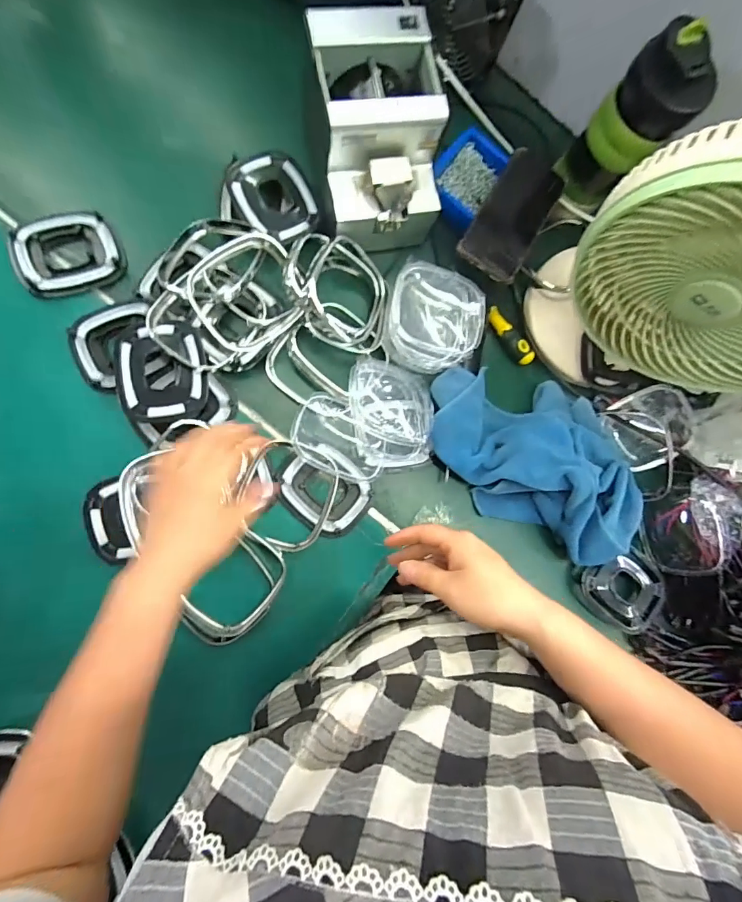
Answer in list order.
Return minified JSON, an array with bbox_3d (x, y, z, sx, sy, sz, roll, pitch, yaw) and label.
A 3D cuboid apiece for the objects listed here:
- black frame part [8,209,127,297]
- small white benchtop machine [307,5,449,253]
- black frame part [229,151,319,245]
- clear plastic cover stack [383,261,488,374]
[{"bbox_3d":[-0.347,-0.228,0.507,0.107,0.022,0.089,-21,89,-10],"label":"black frame part"},{"bbox_3d":[0.007,-0.345,0.489,0.131,0.111,0.181,-13,87,-9],"label":"small white benchtop machine"},{"bbox_3d":[-0.114,-0.301,0.534,0.091,0.026,0.109,-25,89,-10],"label":"black frame part"},{"bbox_3d":[0.075,-0.156,0.525,0.110,0.050,0.116,7,84,-8],"label":"clear plastic cover stack"}]

